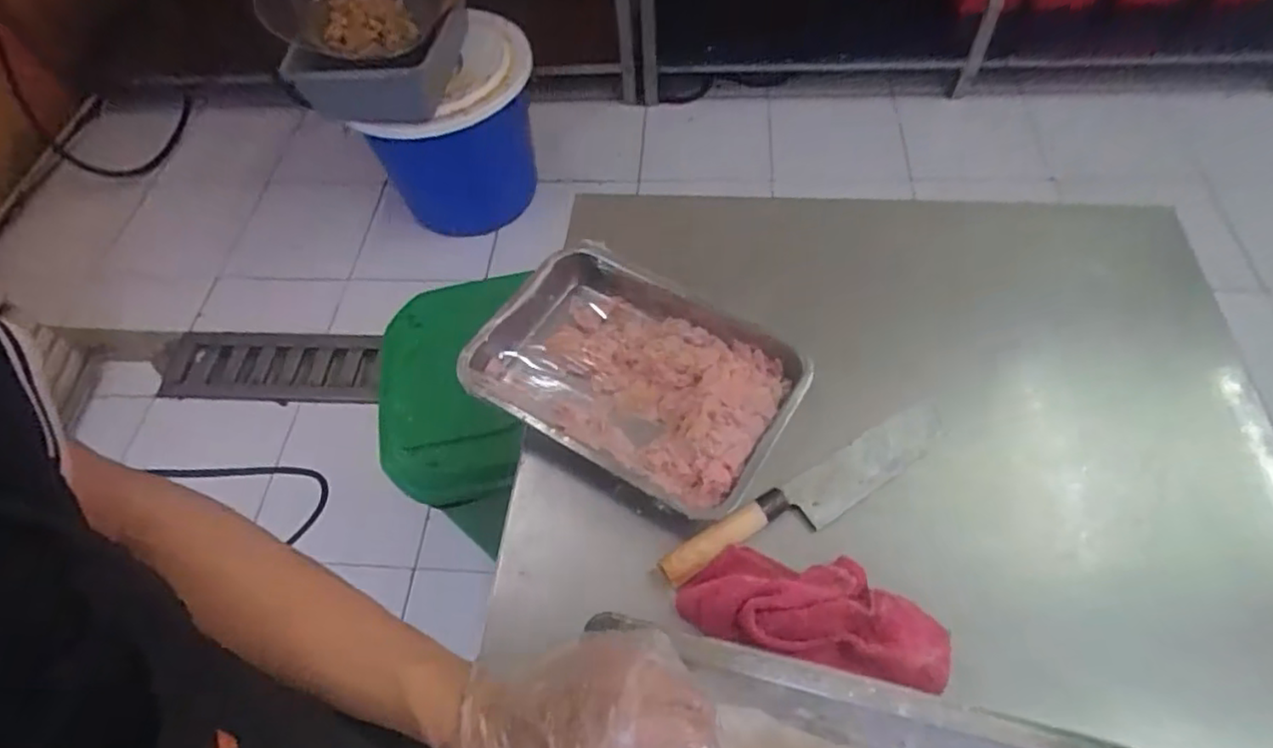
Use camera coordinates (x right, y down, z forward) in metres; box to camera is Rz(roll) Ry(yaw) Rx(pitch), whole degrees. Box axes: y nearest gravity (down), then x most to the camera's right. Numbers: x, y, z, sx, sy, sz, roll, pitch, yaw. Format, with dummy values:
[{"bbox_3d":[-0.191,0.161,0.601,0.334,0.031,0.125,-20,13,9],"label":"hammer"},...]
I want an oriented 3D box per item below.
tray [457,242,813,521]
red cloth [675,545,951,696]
[{"bbox_3d":[0.001,-0.003,0.660,0.294,0.051,0.216,27,64,19],"label":"tray"},{"bbox_3d":[0.143,0.186,0.536,0.215,0.049,0.083,8,59,9],"label":"red cloth"}]

